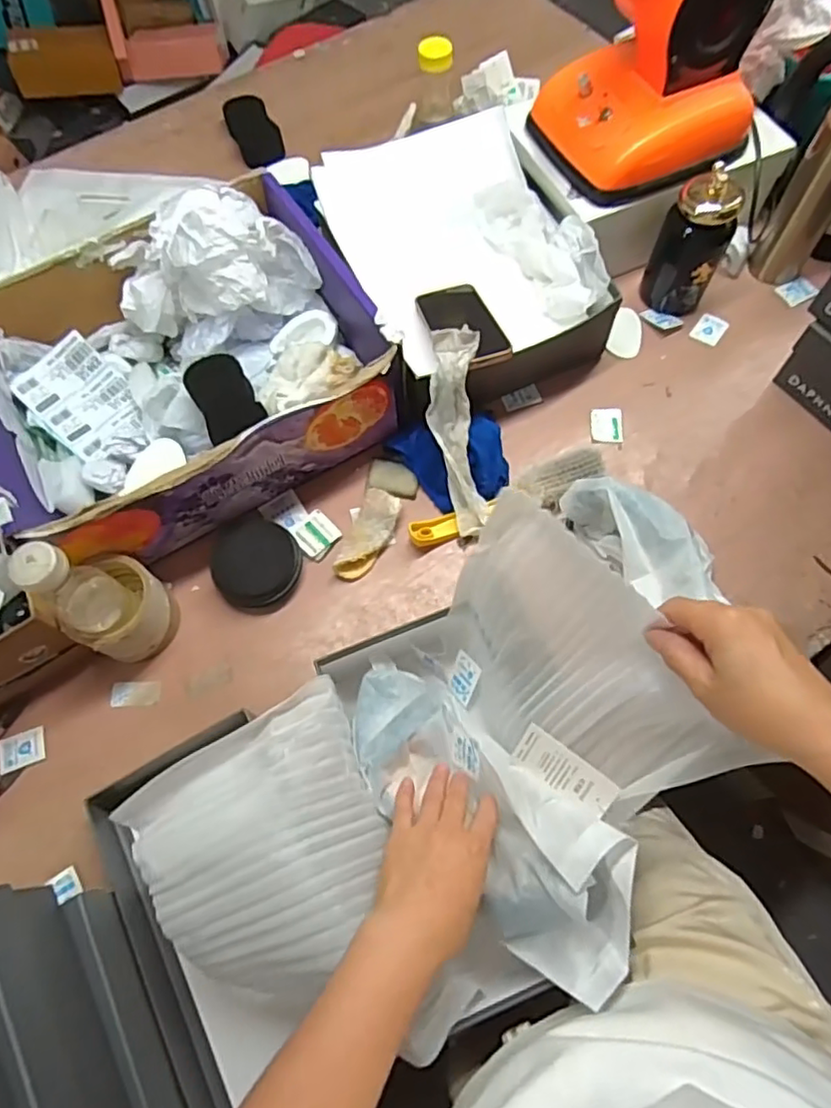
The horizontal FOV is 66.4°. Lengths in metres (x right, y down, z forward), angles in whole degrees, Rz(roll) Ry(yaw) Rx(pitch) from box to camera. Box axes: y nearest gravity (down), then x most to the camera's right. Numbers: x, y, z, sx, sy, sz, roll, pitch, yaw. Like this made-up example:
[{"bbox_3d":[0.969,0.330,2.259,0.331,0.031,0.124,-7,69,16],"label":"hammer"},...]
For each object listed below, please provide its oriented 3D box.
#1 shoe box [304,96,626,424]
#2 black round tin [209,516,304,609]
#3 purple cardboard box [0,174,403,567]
[{"bbox_3d":[0.043,-0.348,0.752,0.270,0.133,0.344,-26,69,-9],"label":"shoe box"},{"bbox_3d":[-0.167,0.006,0.664,0.085,0.039,0.092,-1,67,2],"label":"black round tin"},{"bbox_3d":[-0.261,-0.202,0.688,0.398,0.162,0.335,-32,70,-11],"label":"purple cardboard box"}]

